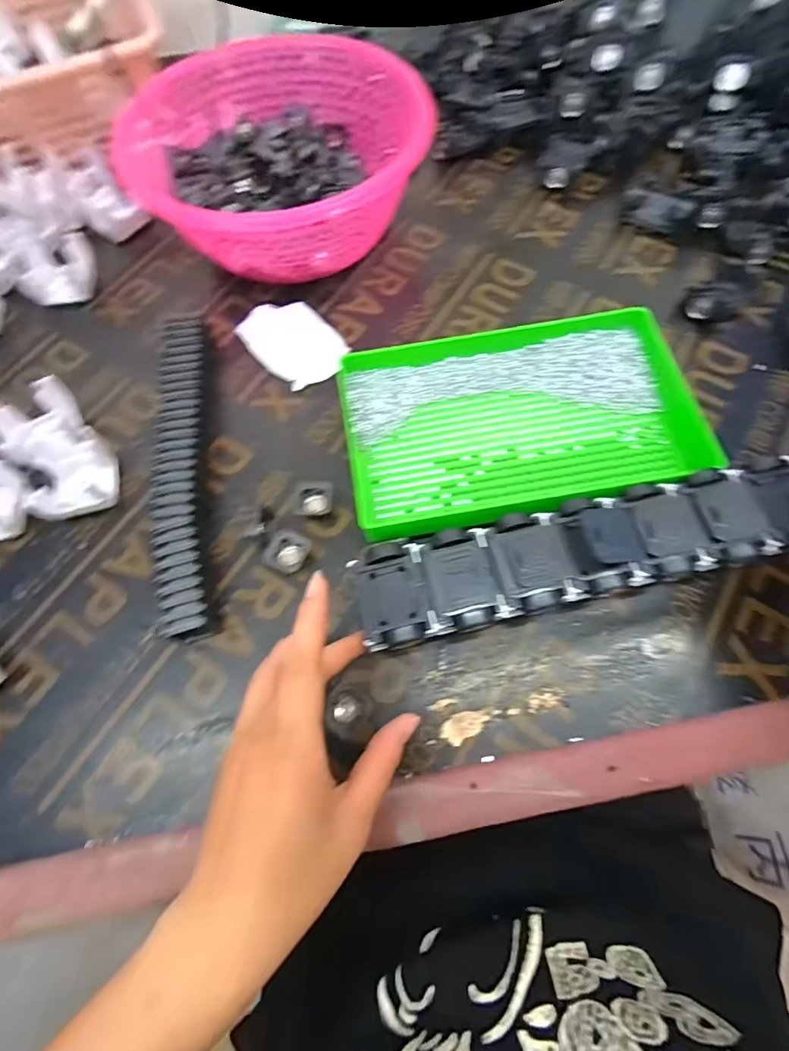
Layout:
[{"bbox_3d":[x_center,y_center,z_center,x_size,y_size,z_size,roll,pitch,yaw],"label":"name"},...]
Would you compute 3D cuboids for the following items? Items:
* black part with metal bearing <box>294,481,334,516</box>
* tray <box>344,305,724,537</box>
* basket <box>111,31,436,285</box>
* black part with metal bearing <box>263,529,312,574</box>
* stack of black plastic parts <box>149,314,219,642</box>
[{"bbox_3d":[-0.059,-0.021,0.349,0.027,0.009,0.029,4,68,4],"label":"black part with metal bearing"},{"bbox_3d":[0.088,-0.077,0.349,0.243,0.040,0.166,-9,67,-1],"label":"tray"},{"bbox_3d":[-0.102,-0.322,0.428,0.233,0.103,0.214,-1,67,2],"label":"basket"},{"bbox_3d":[-0.076,0.018,0.333,0.026,0.009,0.029,23,70,12],"label":"black part with metal bearing"},{"bbox_3d":[-0.159,-0.048,0.353,0.037,0.034,0.264,-9,67,-1],"label":"stack of black plastic parts"}]

